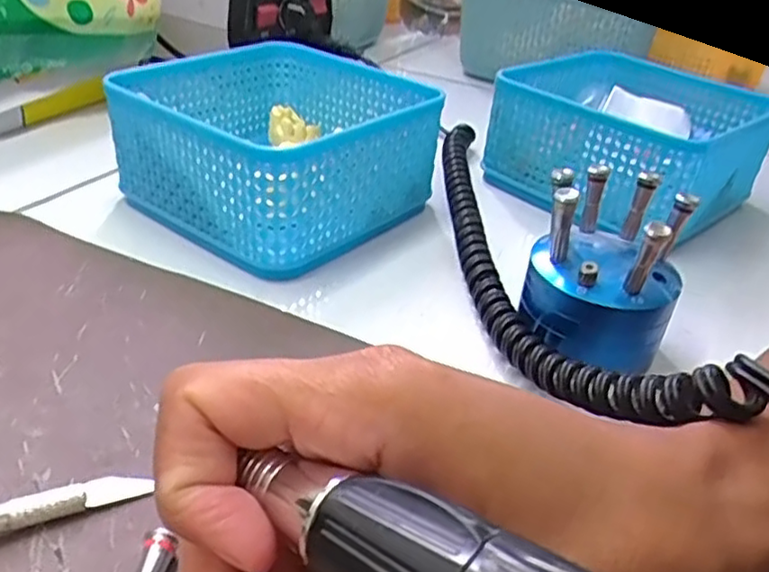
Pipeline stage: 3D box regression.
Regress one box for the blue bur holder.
[{"bbox_3d":[0.088,-0.009,0.268,0.054,0.059,0.054,20,35,22],"label":"blue bur holder"}]

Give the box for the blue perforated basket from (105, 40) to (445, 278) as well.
[{"bbox_3d":[-0.055,-0.075,0.360,0.129,0.062,0.130,27,38,30],"label":"blue perforated basket"}]

